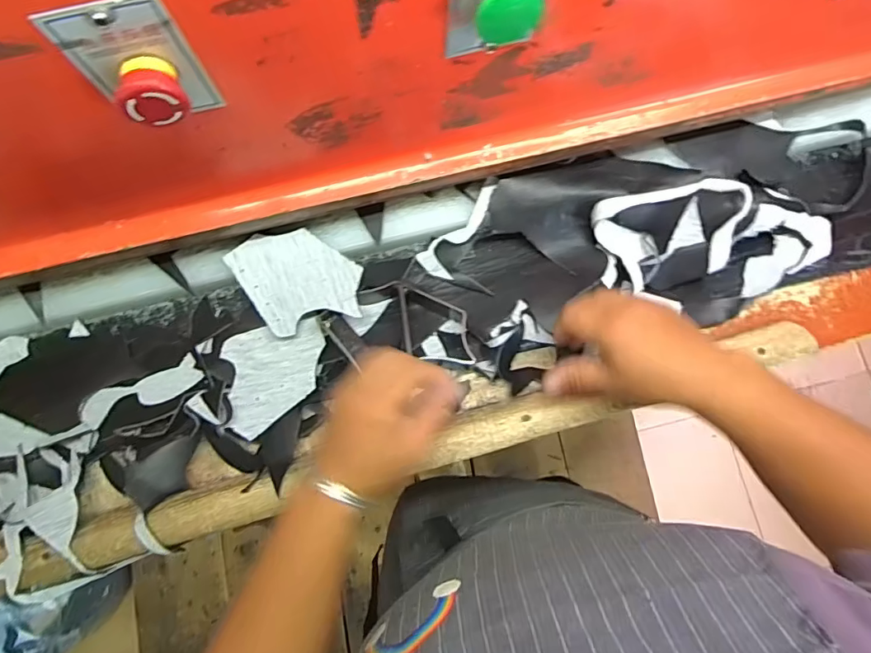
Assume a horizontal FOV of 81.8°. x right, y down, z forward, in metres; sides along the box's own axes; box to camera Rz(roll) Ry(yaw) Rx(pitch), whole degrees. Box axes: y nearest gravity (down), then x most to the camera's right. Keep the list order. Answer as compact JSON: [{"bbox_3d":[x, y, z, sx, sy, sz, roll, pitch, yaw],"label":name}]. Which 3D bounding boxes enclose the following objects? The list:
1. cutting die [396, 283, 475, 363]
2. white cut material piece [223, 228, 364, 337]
[{"bbox_3d":[0.001,-0.005,0.494,0.066,0.032,0.089,-8,79,-2],"label":"cutting die"},{"bbox_3d":[-0.134,-0.046,0.498,0.100,0.018,0.117,-34,81,-6],"label":"white cut material piece"}]

